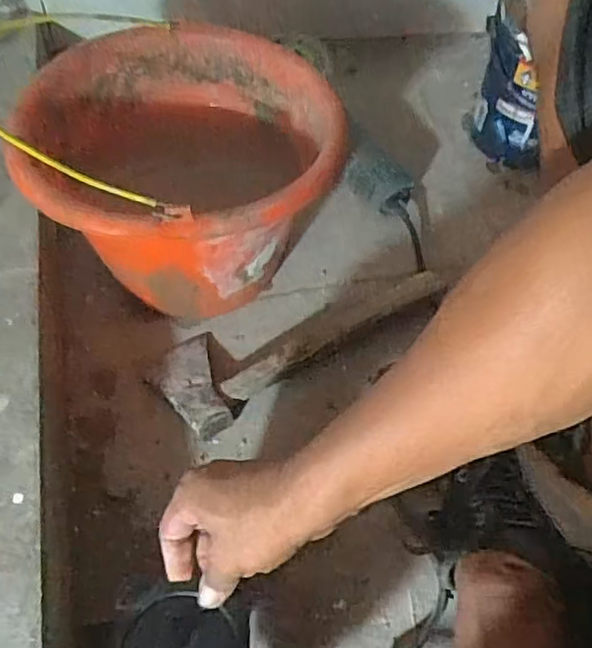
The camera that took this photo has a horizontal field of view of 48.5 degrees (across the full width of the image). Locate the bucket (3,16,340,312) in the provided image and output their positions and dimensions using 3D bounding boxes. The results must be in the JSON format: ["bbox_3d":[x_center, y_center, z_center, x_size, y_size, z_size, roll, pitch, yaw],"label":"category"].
[{"bbox_3d":[-0.110,-0.129,0.660,0.282,0.203,0.263,6,54,1],"label":"bucket"}]

